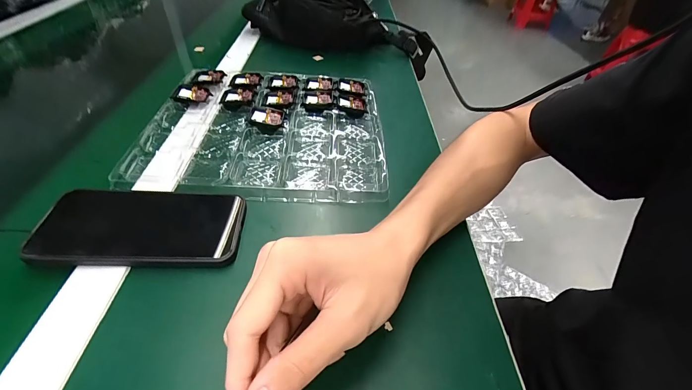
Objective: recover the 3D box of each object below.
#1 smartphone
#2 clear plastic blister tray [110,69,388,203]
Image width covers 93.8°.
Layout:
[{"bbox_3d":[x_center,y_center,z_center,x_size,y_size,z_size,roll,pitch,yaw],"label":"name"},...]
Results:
[{"bbox_3d":[-0.173,0.024,0.282,0.155,0.013,0.080,4,44,-8],"label":"smartphone"},{"bbox_3d":[-0.100,-0.091,0.415,0.283,0.013,0.257,2,45,-3],"label":"clear plastic blister tray"}]

